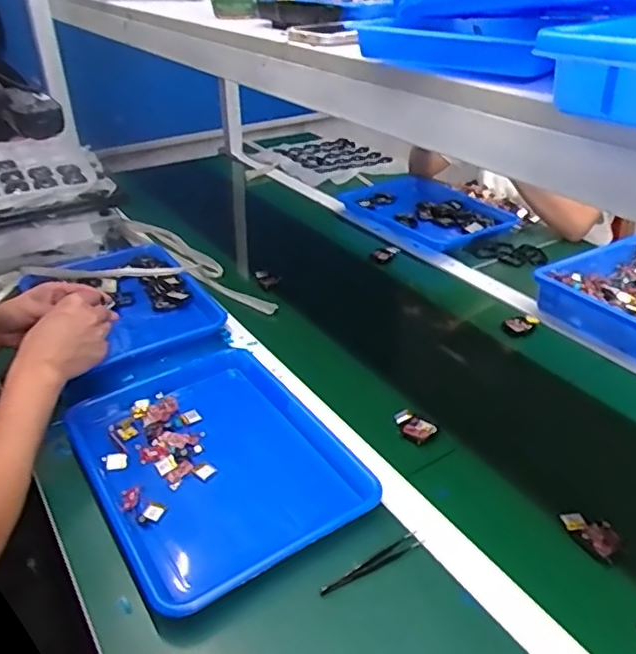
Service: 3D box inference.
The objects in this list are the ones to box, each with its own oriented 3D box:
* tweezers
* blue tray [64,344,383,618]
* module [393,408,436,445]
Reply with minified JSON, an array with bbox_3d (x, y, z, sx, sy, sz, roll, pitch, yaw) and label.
[{"bbox_3d":[0.053,0.226,0.570,0.113,0.007,0.015,-20,37,-27],"label":"tweezers"},{"bbox_3d":[-0.123,0.144,0.679,0.252,0.031,0.340,-20,38,-27],"label":"blue tray"},{"bbox_3d":[0.119,0.122,0.737,0.033,0.010,0.052,-26,41,-34],"label":"module"}]

